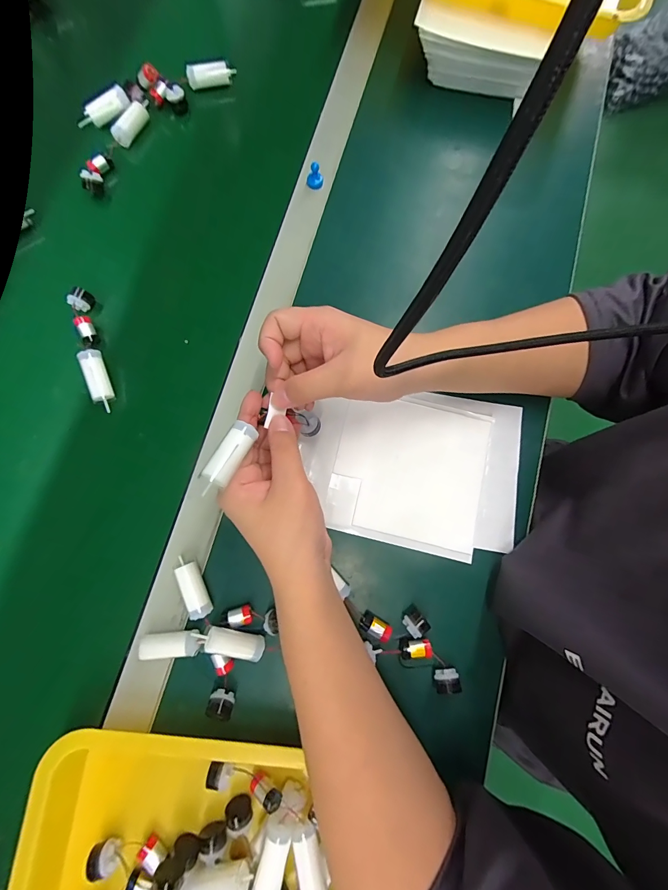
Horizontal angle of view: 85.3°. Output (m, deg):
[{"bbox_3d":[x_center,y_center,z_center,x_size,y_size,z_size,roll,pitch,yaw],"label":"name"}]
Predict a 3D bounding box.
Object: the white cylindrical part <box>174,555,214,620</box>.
[{"bbox_3d":[-0.128,0.130,0.334,0.018,0.020,0.055,-21,80,-6],"label":"white cylindrical part"}]

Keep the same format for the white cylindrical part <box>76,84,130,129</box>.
[{"bbox_3d":[-0.274,-0.396,0.427,0.067,0.016,0.017,-30,81,5],"label":"white cylindrical part"}]

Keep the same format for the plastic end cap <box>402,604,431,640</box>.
[{"bbox_3d":[0.074,0.162,0.333,0.019,0.021,0.020,-36,82,-8],"label":"plastic end cap"}]

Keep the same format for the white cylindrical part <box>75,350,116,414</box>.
[{"bbox_3d":[-0.237,-0.065,0.363,0.019,0.016,0.060,-16,96,-5],"label":"white cylindrical part"}]

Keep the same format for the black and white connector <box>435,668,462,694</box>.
[{"bbox_3d":[0.100,0.209,0.322,0.020,0.017,0.016,-8,79,-3],"label":"black and white connector"}]

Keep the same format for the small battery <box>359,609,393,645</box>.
[{"bbox_3d":[0.039,0.166,0.331,0.028,0.014,0.014,33,80,5],"label":"small battery"}]

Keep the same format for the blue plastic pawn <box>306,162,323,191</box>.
[{"bbox_3d":[-0.022,-0.308,0.416,0.019,0.024,0.015,-3,79,-2],"label":"blue plastic pawn"}]

